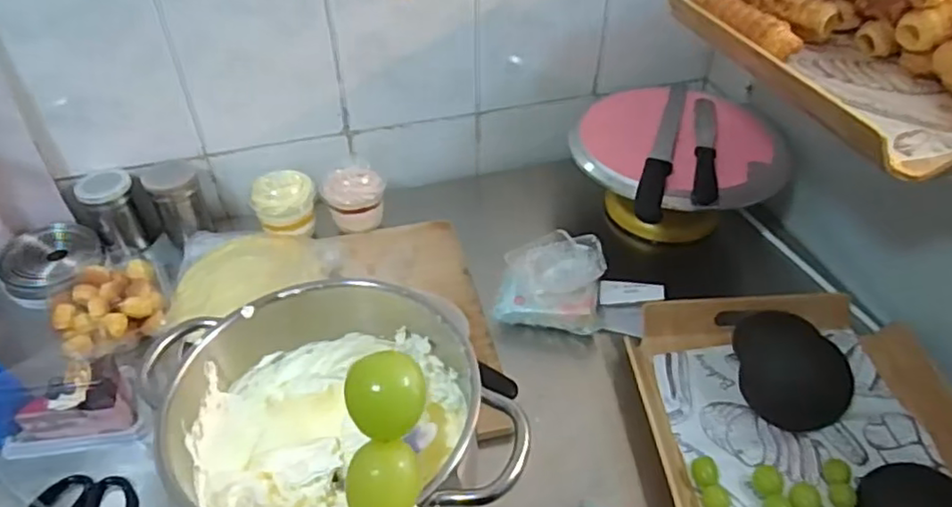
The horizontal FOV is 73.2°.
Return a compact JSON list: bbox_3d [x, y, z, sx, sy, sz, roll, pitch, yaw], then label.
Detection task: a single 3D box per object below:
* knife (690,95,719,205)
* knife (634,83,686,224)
[{"bbox_3d":[0.314,-0.144,0.876,0.032,0.020,0.236,10,43,11],"label":"knife"},{"bbox_3d":[0.256,-0.155,0.870,0.033,0.018,0.360,13,44,15],"label":"knife"}]

